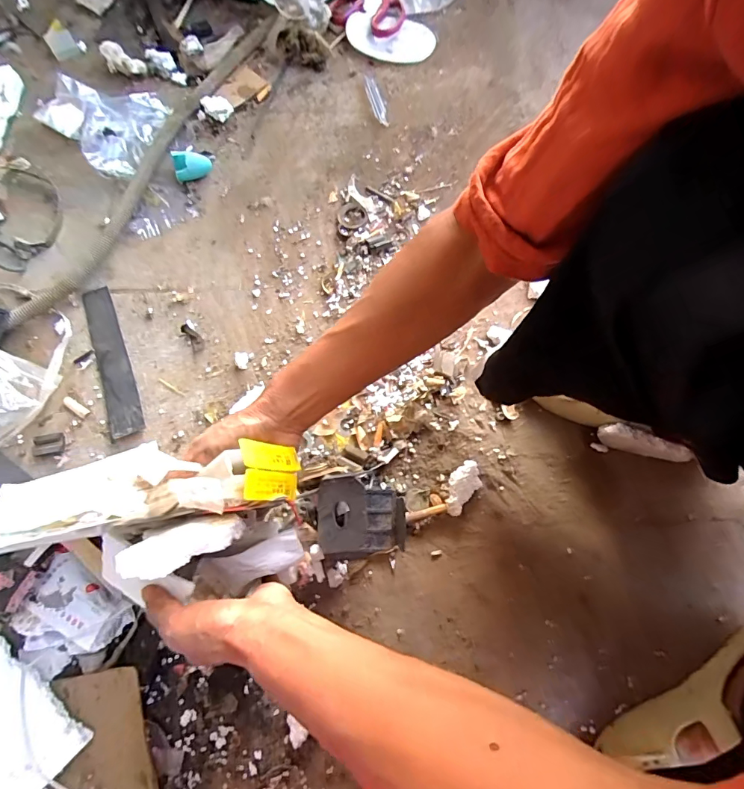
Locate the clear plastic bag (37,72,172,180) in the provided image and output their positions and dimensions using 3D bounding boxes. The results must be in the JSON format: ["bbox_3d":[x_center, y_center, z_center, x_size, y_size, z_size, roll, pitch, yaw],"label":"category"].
[{"bbox_3d":[-0.386,-0.371,0.599,0.159,0.043,0.141,8,73,1],"label":"clear plastic bag"}]

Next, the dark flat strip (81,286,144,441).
[{"bbox_3d":[-0.318,-0.043,0.524,0.038,0.005,0.202,-23,74,0],"label":"dark flat strip"}]

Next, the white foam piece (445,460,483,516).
[{"bbox_3d":[0.101,0.104,0.486,0.032,0.015,0.063,41,76,10],"label":"white foam piece"}]

